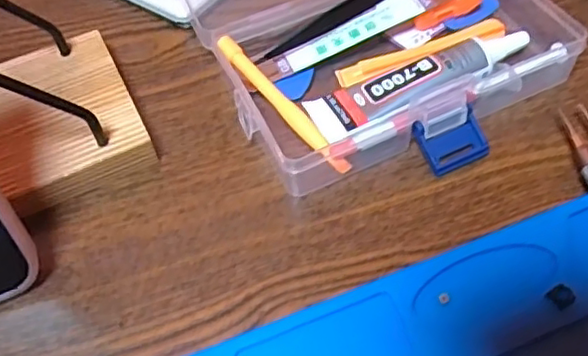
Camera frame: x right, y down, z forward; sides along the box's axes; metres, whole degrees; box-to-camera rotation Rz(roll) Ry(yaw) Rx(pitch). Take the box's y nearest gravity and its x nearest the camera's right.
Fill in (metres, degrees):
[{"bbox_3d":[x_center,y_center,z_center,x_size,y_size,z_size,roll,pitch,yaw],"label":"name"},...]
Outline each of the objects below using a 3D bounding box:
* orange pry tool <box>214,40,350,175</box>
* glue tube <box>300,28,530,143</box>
[{"bbox_3d":[-0.005,-0.033,0.276,0.008,0.004,0.081,-36,73,-20],"label":"orange pry tool"},{"bbox_3d":[0.057,-0.042,0.279,0.103,0.017,0.026,-19,56,-9],"label":"glue tube"}]

